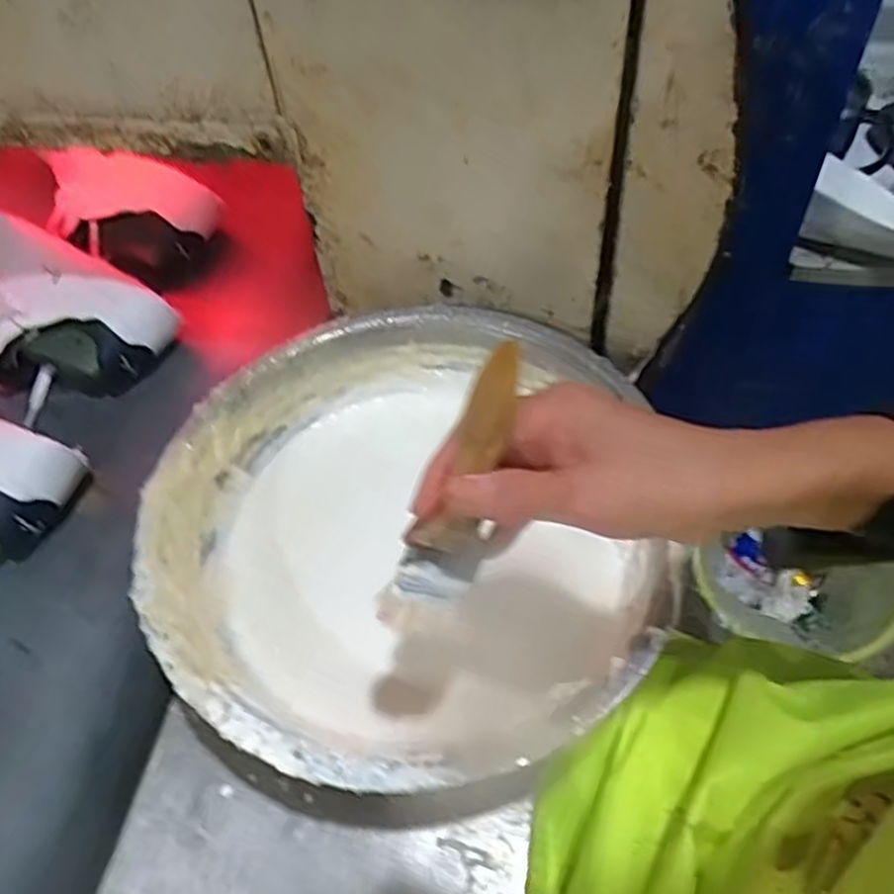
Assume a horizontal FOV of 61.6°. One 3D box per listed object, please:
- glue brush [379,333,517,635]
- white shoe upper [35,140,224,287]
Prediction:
[{"bbox_3d":[0.009,0.023,0.322,0.034,0.141,0.008,16,24,-16],"label":"glue brush"},{"bbox_3d":[-0.358,-0.254,0.805,0.214,0.084,0.099,17,55,17],"label":"white shoe upper"}]

